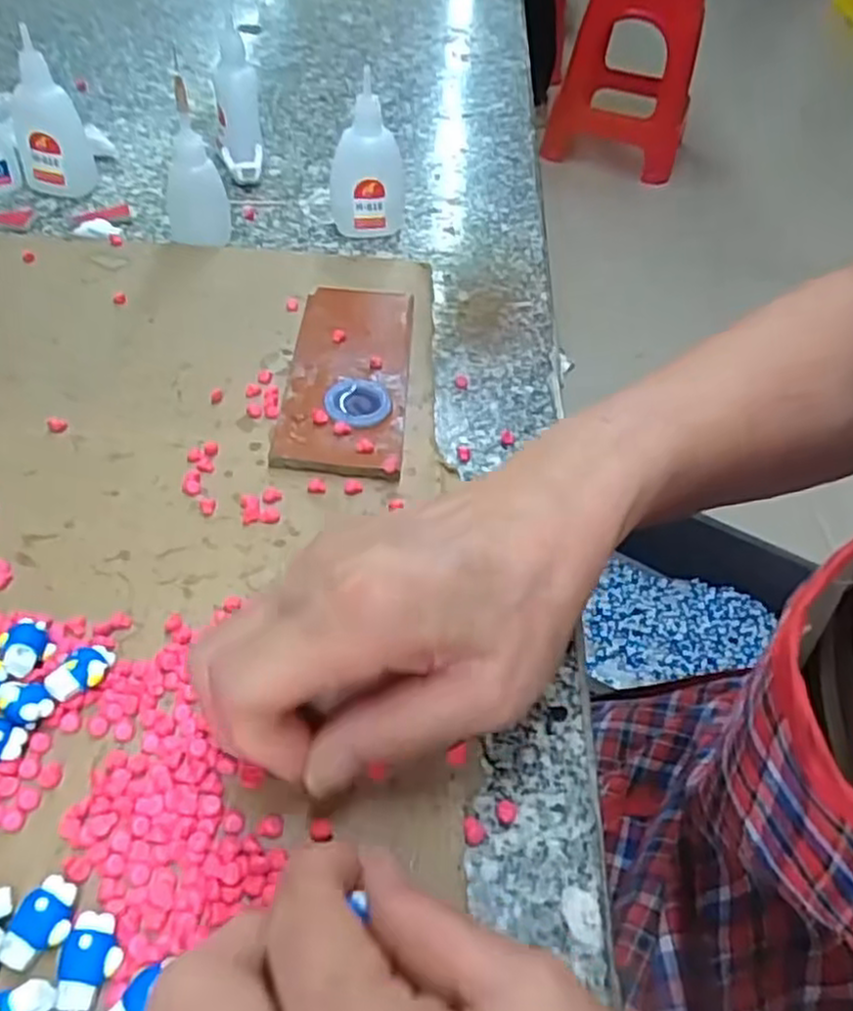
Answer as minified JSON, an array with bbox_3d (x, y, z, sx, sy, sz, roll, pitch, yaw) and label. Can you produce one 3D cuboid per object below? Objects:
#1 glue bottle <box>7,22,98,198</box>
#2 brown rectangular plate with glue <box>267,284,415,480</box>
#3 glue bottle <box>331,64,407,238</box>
[{"bbox_3d":[-0.231,-0.235,0.454,0.040,0.082,0.026,-11,50,-15],"label":"glue bottle"},{"bbox_3d":[-0.038,-0.068,0.371,0.056,0.012,0.137,4,48,-2],"label":"brown rectangular plate with glue"},{"bbox_3d":[-0.034,-0.206,0.447,0.045,0.086,0.028,2,48,-4],"label":"glue bottle"}]

